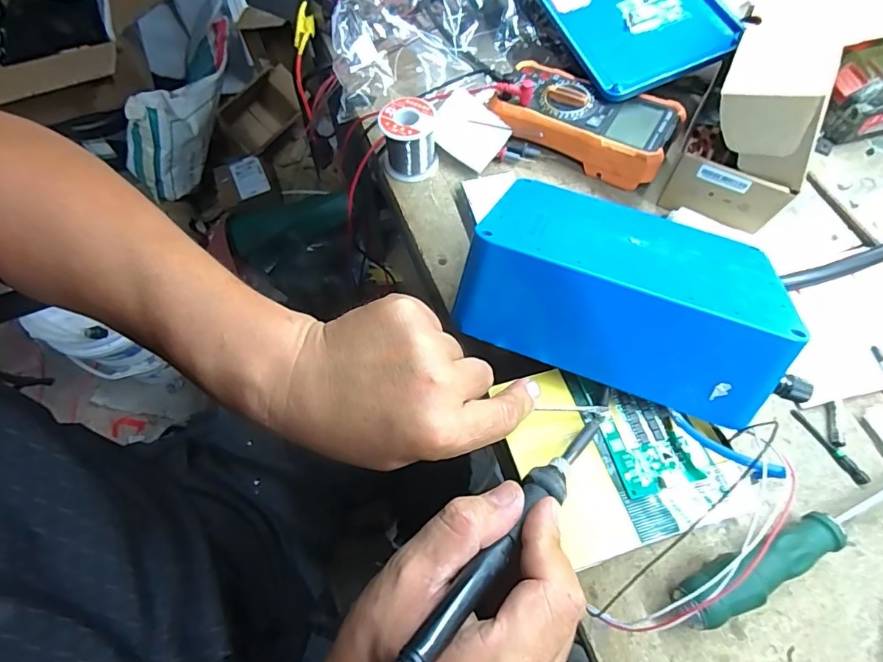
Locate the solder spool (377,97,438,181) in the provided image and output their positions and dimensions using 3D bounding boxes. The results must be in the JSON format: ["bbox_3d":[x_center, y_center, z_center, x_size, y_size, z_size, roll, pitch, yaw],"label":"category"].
[{"bbox_3d":[-0.031,-0.184,0.475,0.052,0.058,0.047,-8,63,-1],"label":"solder spool"}]

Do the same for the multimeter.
[{"bbox_3d":[0.137,-0.207,0.480,0.171,0.043,0.086,26,68,15],"label":"multimeter"}]

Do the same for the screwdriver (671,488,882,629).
[{"bbox_3d":[0.260,0.131,0.323,0.242,0.034,0.030,-20,64,-7],"label":"screwdriver"}]

